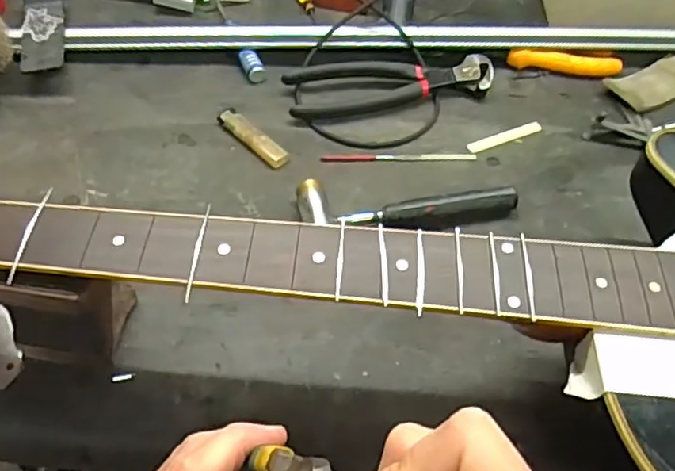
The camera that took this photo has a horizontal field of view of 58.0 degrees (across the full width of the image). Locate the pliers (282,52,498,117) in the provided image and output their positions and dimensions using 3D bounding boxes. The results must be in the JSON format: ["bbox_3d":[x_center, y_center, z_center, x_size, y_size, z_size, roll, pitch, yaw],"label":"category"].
[{"bbox_3d":[0.051,-0.149,0.593,0.198,0.023,0.055,-9,55,-11],"label":"pliers"}]

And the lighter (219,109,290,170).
[{"bbox_3d":[-0.077,-0.088,0.549,0.020,0.008,0.082,-36,64,-27],"label":"lighter"}]

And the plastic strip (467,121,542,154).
[{"bbox_3d":[0.159,-0.093,0.574,0.081,0.004,0.012,-19,57,-18],"label":"plastic strip"}]

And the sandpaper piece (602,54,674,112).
[{"bbox_3d":[0.329,-0.155,0.630,0.106,0.015,0.054,-22,58,-20],"label":"sandpaper piece"}]

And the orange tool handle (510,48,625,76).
[{"bbox_3d":[0.238,-0.183,0.640,0.118,0.017,0.030,2,53,-3],"label":"orange tool handle"}]

